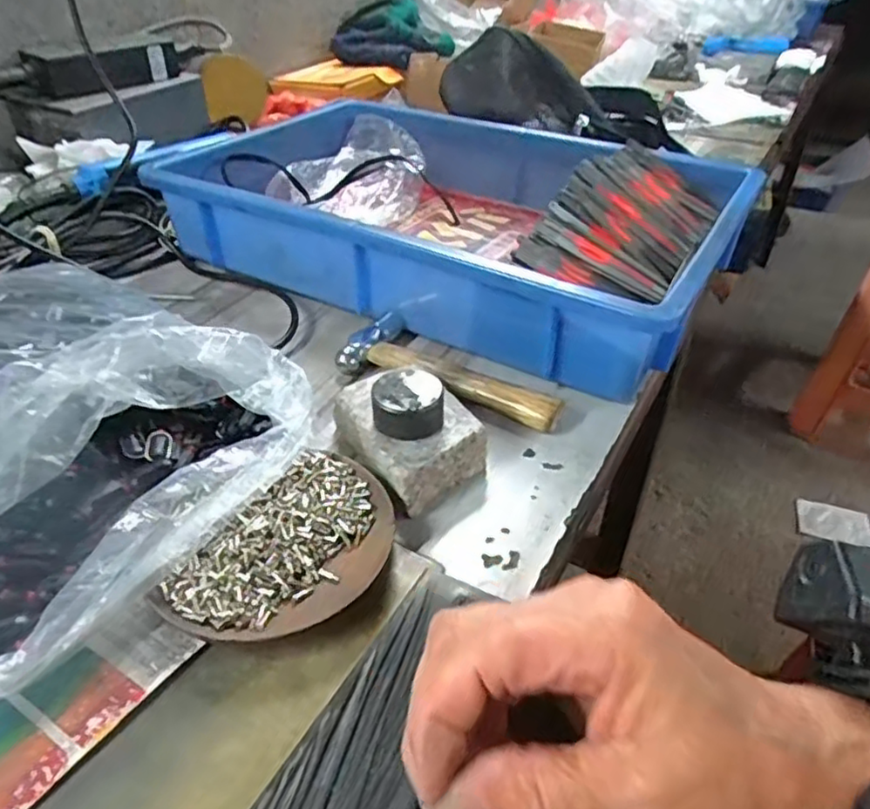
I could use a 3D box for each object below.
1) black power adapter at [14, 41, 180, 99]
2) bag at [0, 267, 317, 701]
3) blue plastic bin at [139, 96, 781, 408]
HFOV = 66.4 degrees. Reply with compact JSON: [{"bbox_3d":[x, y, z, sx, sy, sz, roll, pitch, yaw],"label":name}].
[{"bbox_3d":[-0.308,-0.316,0.628,0.134,0.037,0.025,-25,44,-29],"label":"black power adapter"},{"bbox_3d":[-0.226,0.003,0.347,0.277,0.073,0.231,25,44,27],"label":"bag"},{"bbox_3d":[0.017,-0.171,0.571,0.441,0.081,0.314,20,42,24],"label":"blue plastic bin"}]

